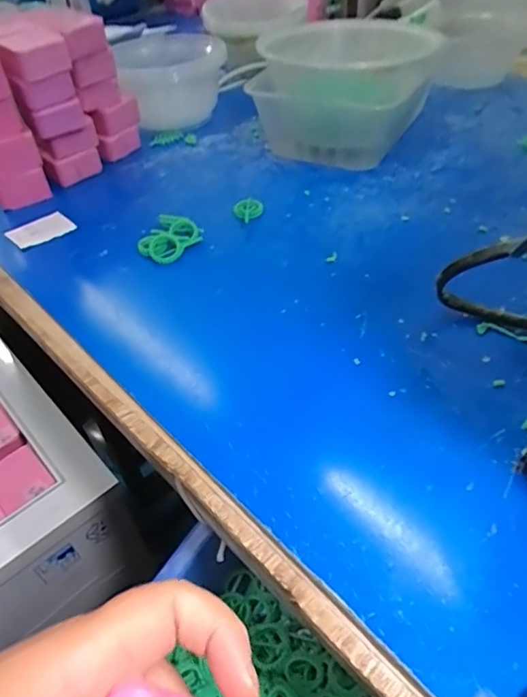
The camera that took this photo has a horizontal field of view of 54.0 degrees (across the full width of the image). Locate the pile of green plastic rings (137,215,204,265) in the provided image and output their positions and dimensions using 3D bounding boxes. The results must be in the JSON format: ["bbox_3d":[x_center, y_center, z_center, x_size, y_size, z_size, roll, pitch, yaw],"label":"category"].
[{"bbox_3d":[-0.075,-0.087,0.405,0.046,0.015,0.039,-36,51,-26],"label":"pile of green plastic rings"}]

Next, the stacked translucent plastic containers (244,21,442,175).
[{"bbox_3d":[0.074,-0.243,0.497,0.147,0.091,0.134,26,53,29],"label":"stacked translucent plastic containers"}]

